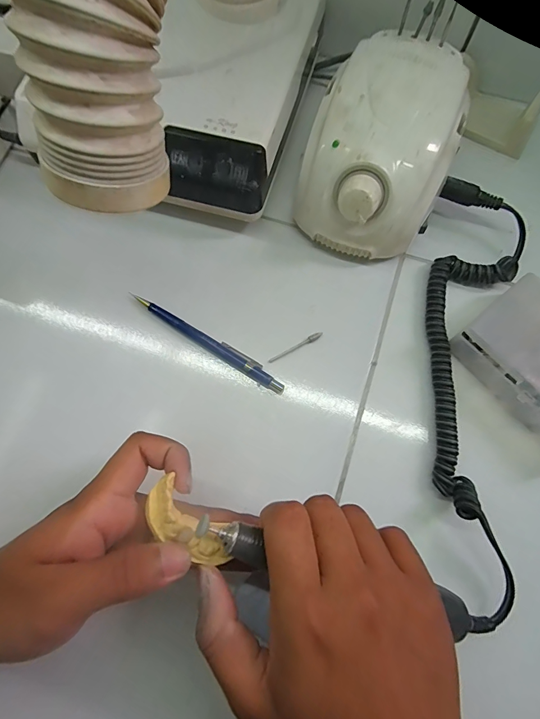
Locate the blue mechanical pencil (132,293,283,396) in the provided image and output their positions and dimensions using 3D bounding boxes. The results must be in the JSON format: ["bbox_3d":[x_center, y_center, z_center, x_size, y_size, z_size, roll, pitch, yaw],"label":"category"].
[{"bbox_3d":[-0.047,-0.013,0.278,0.133,0.009,0.013,31,76,9],"label":"blue mechanical pencil"}]

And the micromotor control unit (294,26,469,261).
[{"bbox_3d":[0.079,-0.154,0.279,0.103,0.084,0.134,22,75,6],"label":"micromotor control unit"}]

